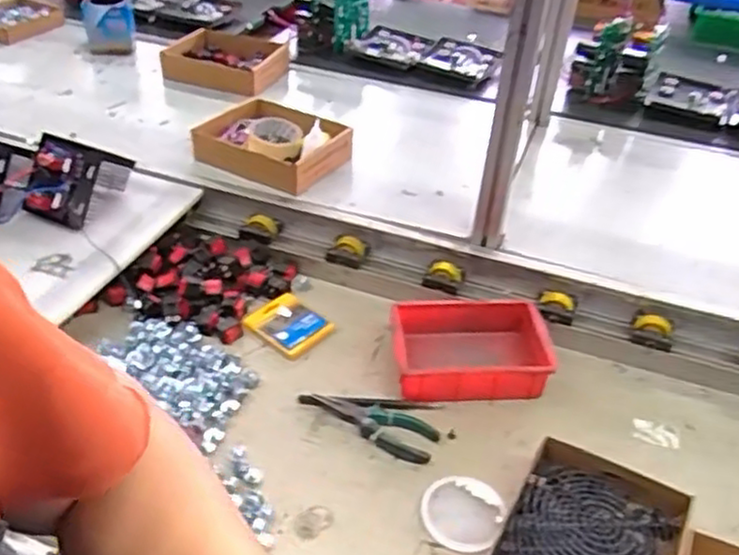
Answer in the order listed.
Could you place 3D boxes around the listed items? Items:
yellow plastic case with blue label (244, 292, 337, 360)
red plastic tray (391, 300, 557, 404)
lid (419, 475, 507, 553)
[{"bbox_3d":[-0.111,0.064,0.972,0.109,0.014,0.085,28,54,27],"label":"yellow plastic case with blue label"},{"bbox_3d":[0.131,0.094,0.923,0.202,0.058,0.144,2,37,-2],"label":"red plastic tray"},{"bbox_3d":[0.100,0.251,0.761,0.086,0.006,0.087,3,37,-2],"label":"lid"}]

